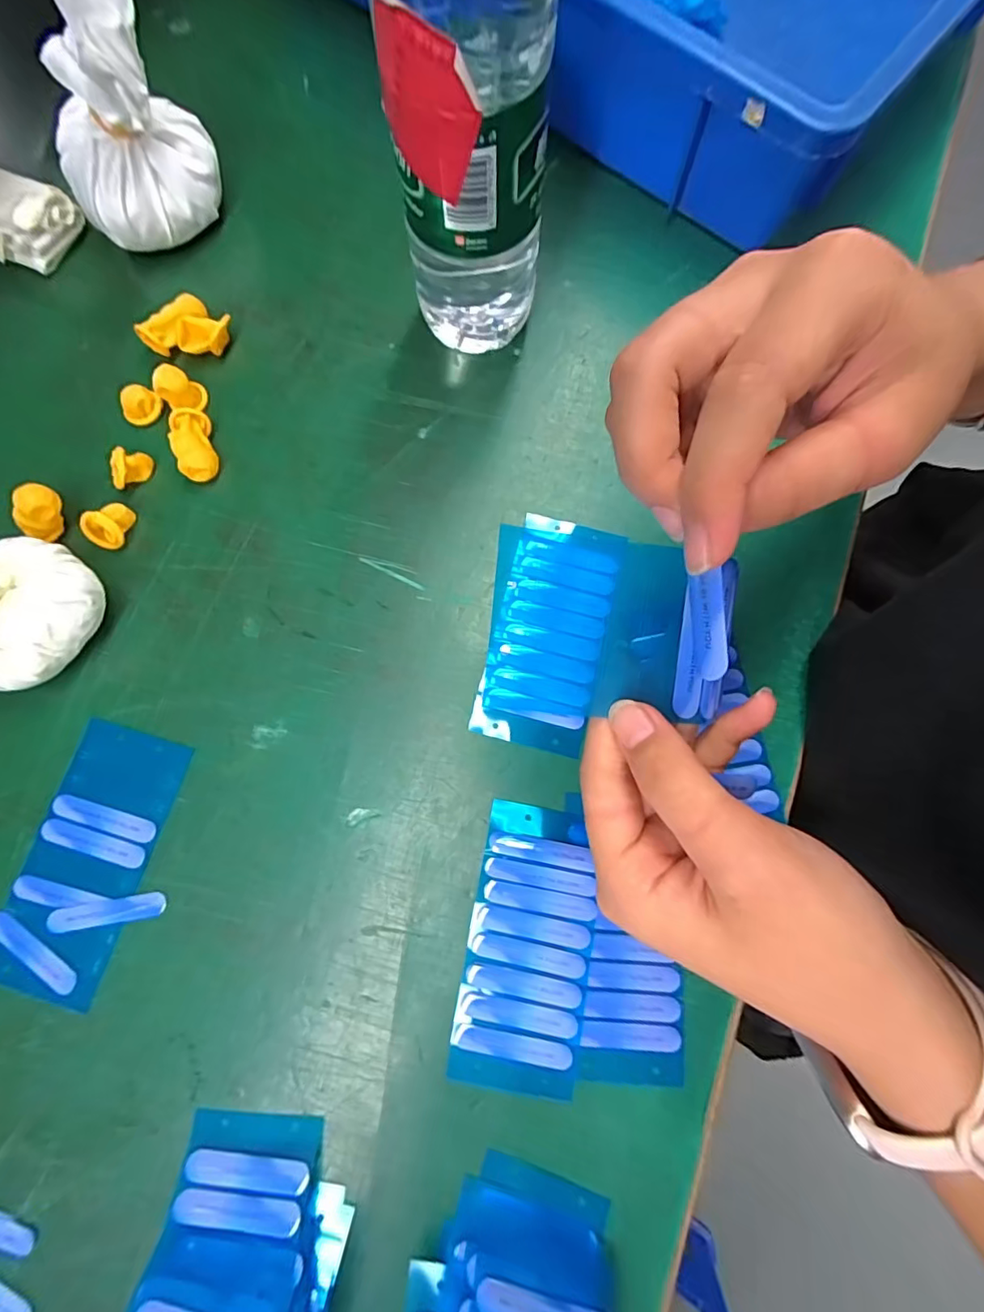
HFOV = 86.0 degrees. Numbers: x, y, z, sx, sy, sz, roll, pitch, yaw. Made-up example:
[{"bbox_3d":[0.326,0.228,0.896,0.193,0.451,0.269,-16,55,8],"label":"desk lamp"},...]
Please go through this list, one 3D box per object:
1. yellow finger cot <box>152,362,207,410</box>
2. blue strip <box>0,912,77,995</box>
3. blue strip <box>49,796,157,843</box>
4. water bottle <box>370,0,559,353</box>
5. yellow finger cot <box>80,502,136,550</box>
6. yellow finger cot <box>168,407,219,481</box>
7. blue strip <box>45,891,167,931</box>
[{"bbox_3d":[-0.169,-0.145,0.285,0.021,0.017,0.020,0,79,0],"label":"yellow finger cot"},{"bbox_3d":[-0.209,0.134,0.239,0.050,0.004,0.010,38,81,7],"label":"blue strip"},{"bbox_3d":[-0.185,0.077,0.251,0.050,0.004,0.011,17,79,3],"label":"blue strip"},{"bbox_3d":[-0.009,-0.215,0.196,0.061,0.226,0.055,-7,79,-2],"label":"water bottle"},{"bbox_3d":[-0.198,-0.067,0.274,0.024,0.015,0.017,-42,82,-8],"label":"yellow finger cot"},{"bbox_3d":[-0.159,-0.112,0.283,0.019,0.014,0.037,-14,79,-3],"label":"yellow finger cot"},{"bbox_3d":[-0.177,0.118,0.242,0.051,0.004,0.011,-10,79,-2],"label":"blue strip"}]

